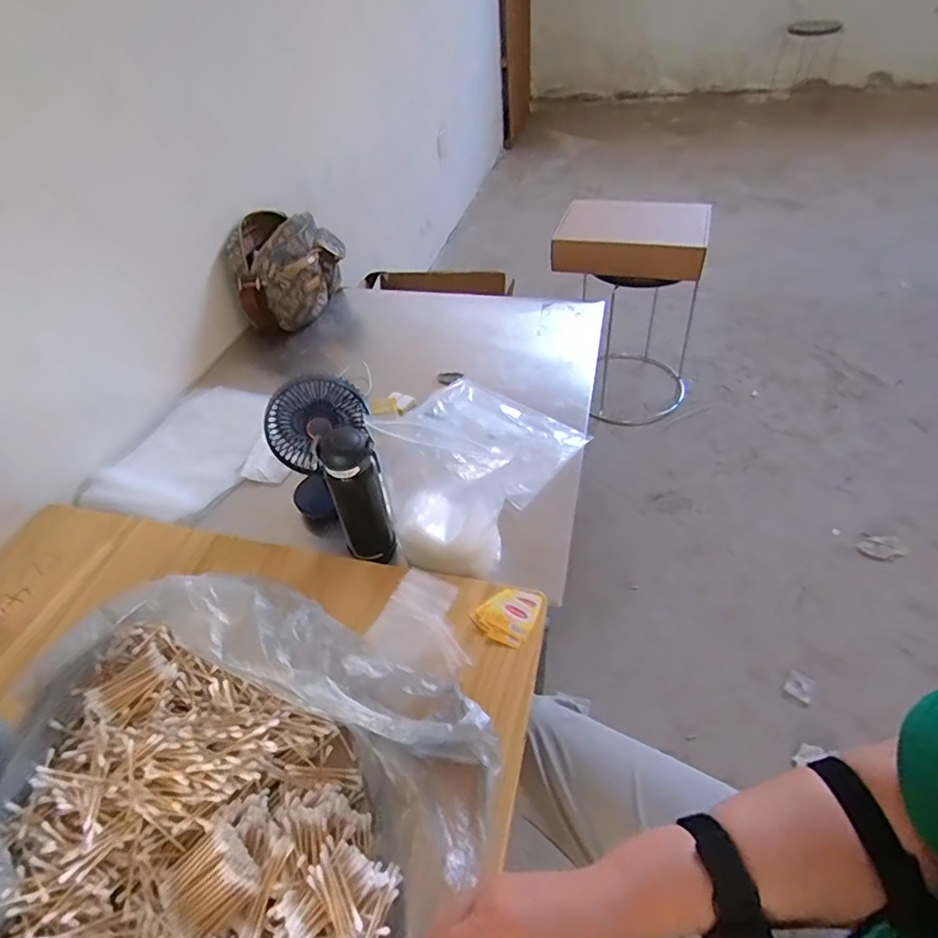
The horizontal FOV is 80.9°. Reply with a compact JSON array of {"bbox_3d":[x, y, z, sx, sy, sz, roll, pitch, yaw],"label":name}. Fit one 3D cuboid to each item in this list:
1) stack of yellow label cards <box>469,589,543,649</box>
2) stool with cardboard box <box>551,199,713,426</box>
[{"bbox_3d":[0.047,0.170,0.661,0.066,0.009,0.076,21,52,25],"label":"stack of yellow label cards"},{"bbox_3d":[0.440,-0.460,1.601,0.391,0.552,0.343,12,48,18],"label":"stool with cardboard box"}]

